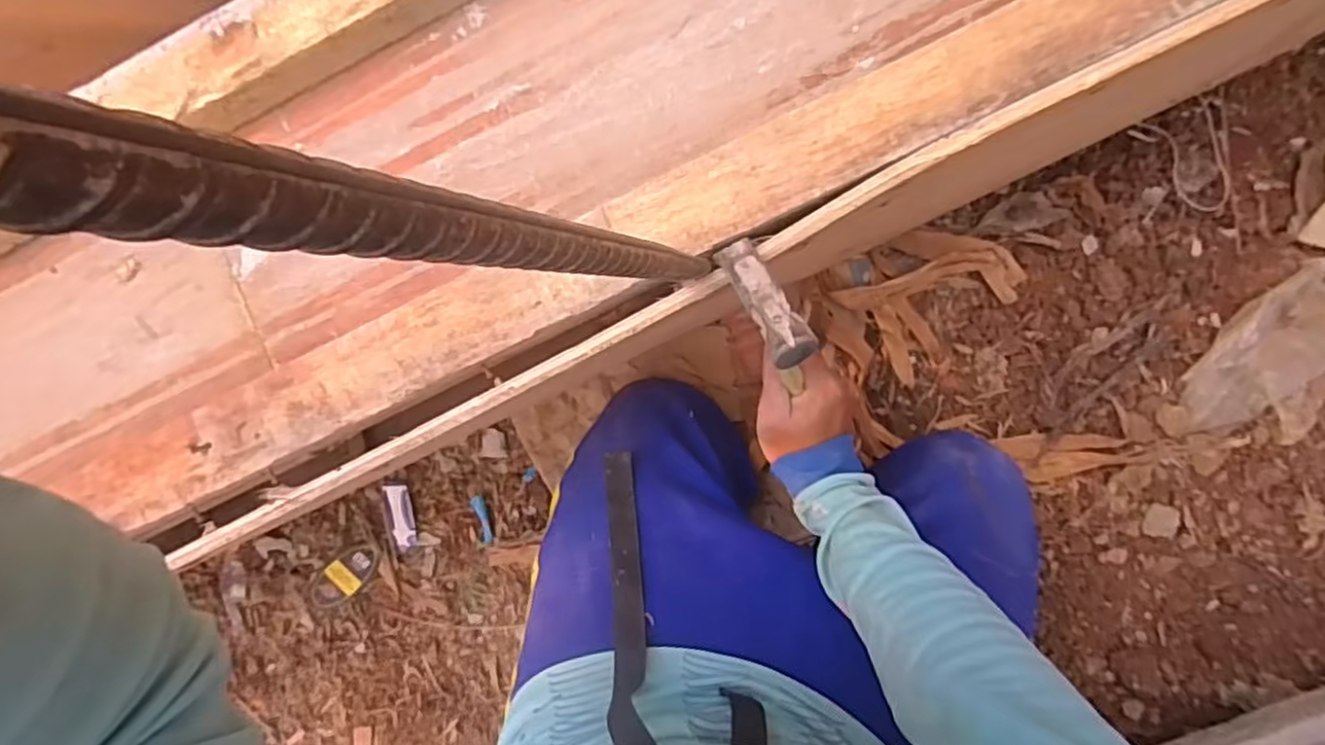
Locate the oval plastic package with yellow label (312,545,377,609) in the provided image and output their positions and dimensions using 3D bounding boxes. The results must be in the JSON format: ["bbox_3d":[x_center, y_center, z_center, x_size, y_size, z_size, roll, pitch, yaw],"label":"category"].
[{"bbox_3d":[-0.362,0.233,0.815,0.092,0.005,0.039,-44,91,2],"label":"oval plastic package with yellow label"}]

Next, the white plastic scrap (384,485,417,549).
[{"bbox_3d":[-0.295,0.163,0.809,0.027,0.010,0.074,-10,92,1],"label":"white plastic scrap"}]

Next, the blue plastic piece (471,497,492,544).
[{"bbox_3d":[-0.201,0.166,0.800,0.015,0.005,0.056,-15,91,1],"label":"blue plastic piece"}]

